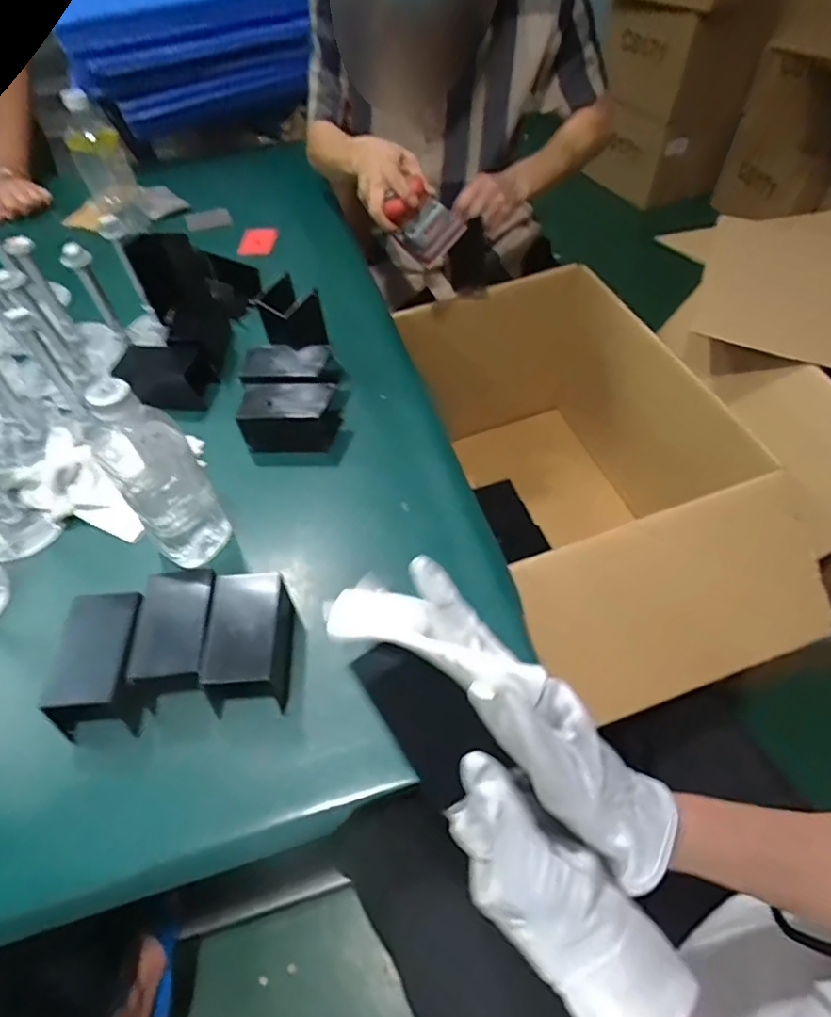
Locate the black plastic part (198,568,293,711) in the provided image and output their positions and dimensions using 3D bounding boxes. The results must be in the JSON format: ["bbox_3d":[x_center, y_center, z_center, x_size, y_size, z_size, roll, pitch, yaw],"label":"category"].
[{"bbox_3d":[-0.133,0.116,0.461,0.063,0.063,0.089,-1,53,1],"label":"black plastic part"}]

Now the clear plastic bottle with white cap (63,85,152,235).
[{"bbox_3d":[-0.507,-0.560,0.895,0.080,0.171,0.069,-20,55,-13],"label":"clear plastic bottle with white cap"}]

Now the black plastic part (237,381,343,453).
[{"bbox_3d":[-0.142,-0.106,0.629,0.100,0.066,0.062,2,53,3],"label":"black plastic part"}]

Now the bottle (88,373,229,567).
[{"bbox_3d":[-0.221,-0.026,0.487,0.067,0.196,0.061,-38,61,-24],"label":"bottle"}]

